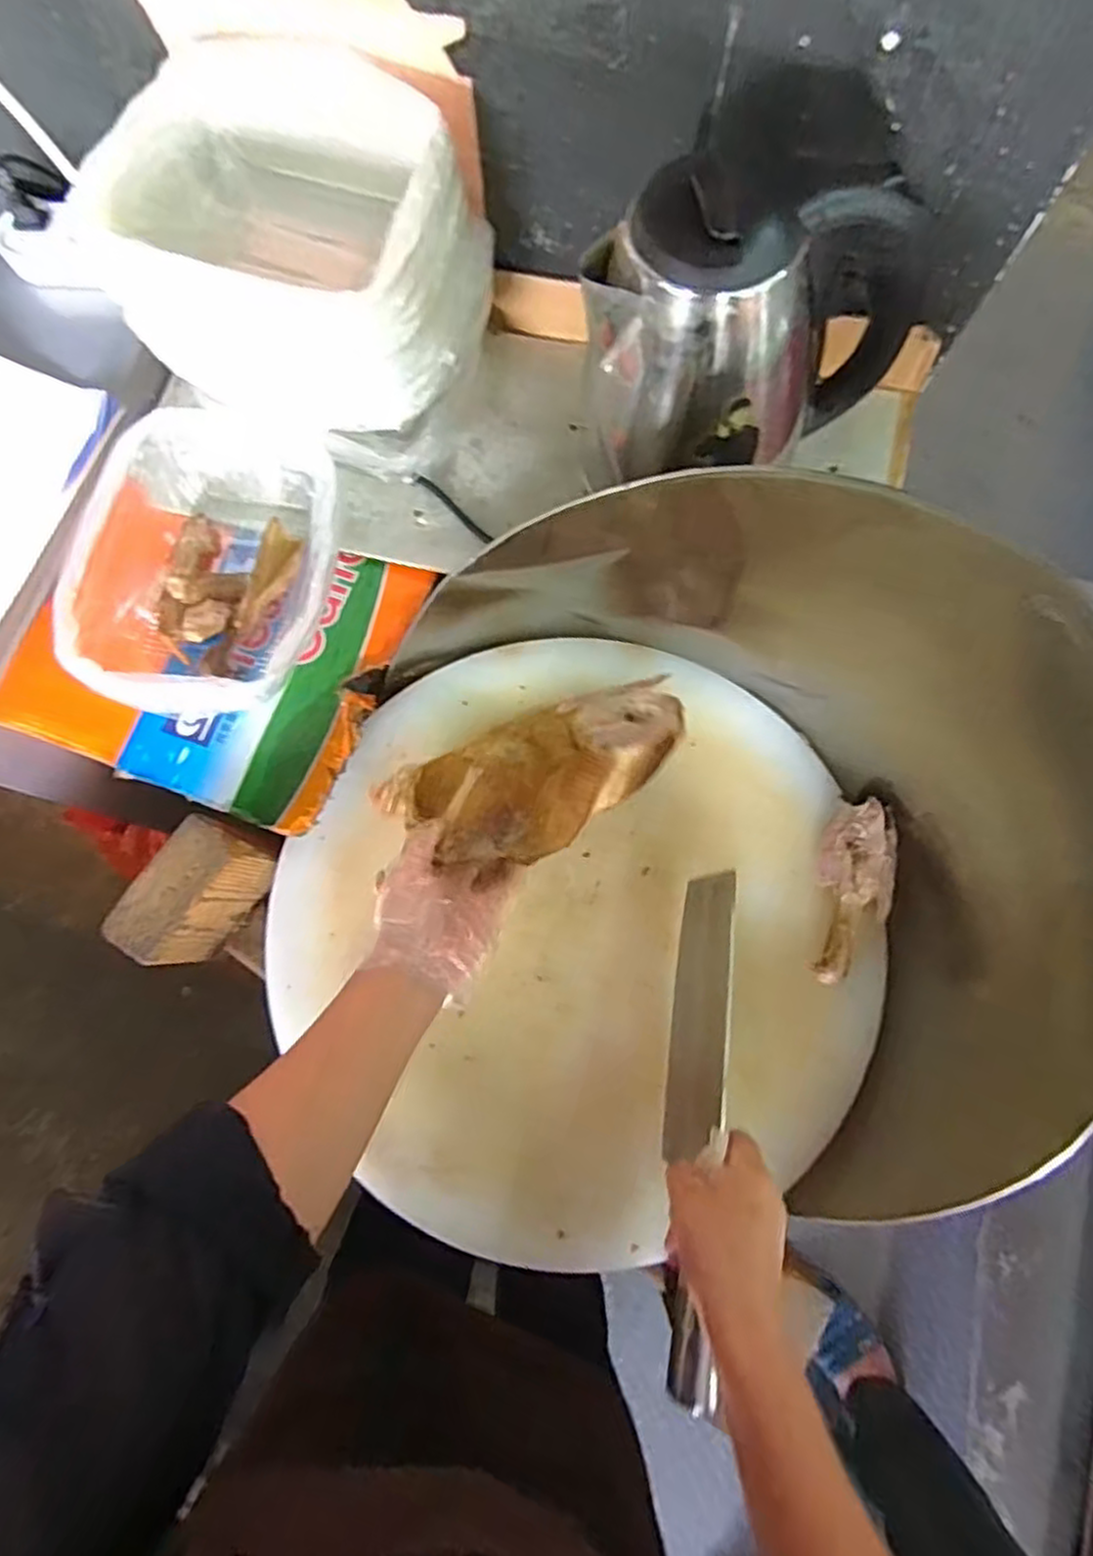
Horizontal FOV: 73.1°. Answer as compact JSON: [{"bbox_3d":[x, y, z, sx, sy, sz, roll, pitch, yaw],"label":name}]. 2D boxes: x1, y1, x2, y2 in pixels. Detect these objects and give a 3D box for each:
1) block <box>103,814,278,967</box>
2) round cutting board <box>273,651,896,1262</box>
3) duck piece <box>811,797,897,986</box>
[{"bbox_3d":[-0.264,0.089,0.568,0.051,0.101,0.102,35,79,7],"label":"block"},{"bbox_3d":[0.024,0.106,0.570,0.436,0.039,0.443,0,77,0],"label":"round cutting board"},{"bbox_3d":[0.230,0.085,0.553,0.042,0.038,0.133,10,77,2],"label":"duck piece"}]

